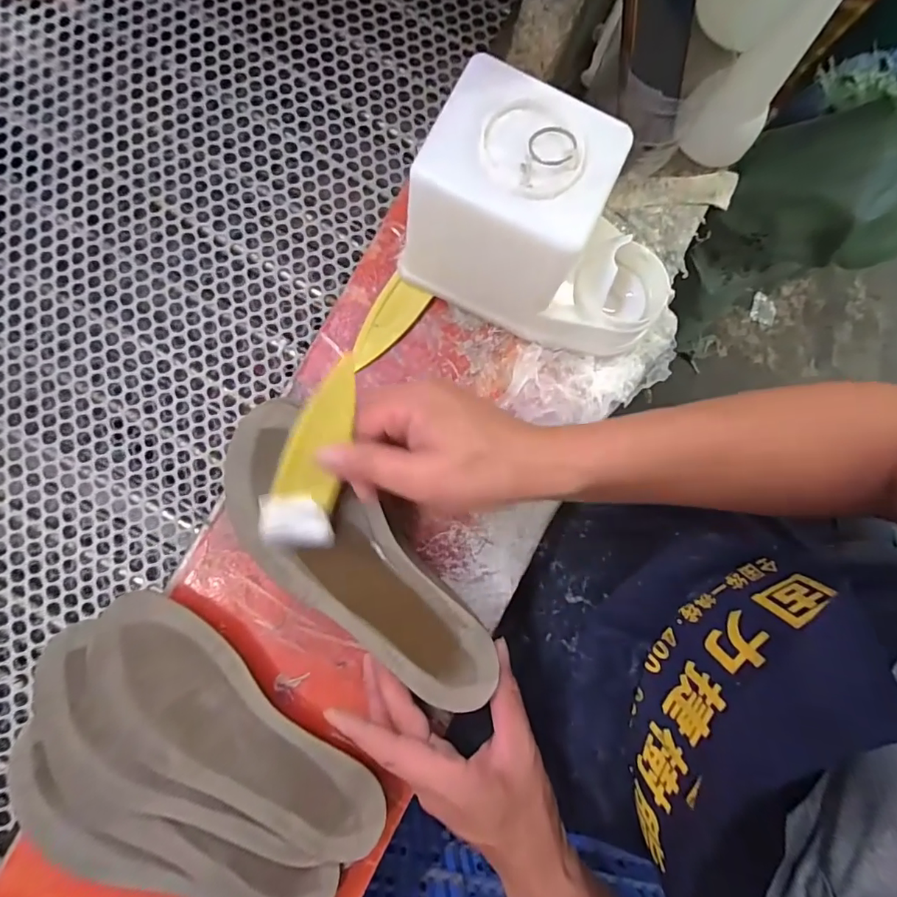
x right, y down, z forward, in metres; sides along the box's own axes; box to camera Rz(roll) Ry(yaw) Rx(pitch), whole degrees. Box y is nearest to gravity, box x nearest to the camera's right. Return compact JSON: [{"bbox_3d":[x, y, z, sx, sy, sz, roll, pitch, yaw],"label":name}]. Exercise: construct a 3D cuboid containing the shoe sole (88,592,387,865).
[{"bbox_3d":[-0.150,0.198,0.333,0.234,0.018,0.080,43,82,-3],"label":"shoe sole"}]

